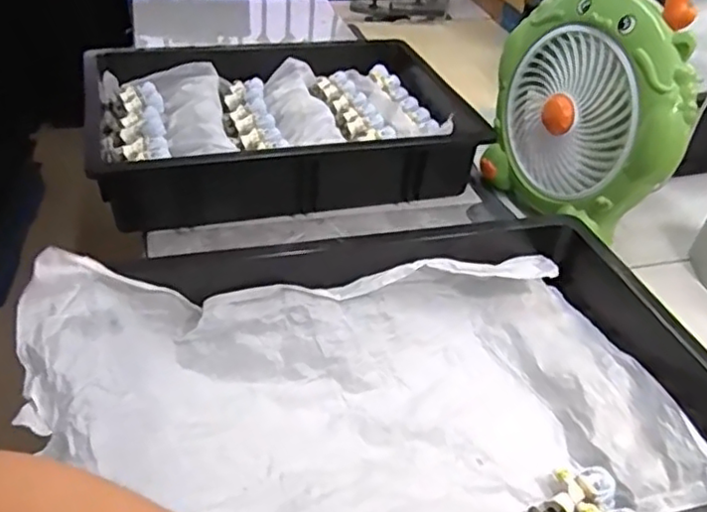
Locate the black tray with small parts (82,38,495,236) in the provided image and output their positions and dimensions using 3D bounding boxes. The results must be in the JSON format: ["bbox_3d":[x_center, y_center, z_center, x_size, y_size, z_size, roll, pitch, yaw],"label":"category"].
[{"bbox_3d":[-0.087,-0.191,0.820,0.454,0.092,0.349,-8,39,-16],"label":"black tray with small parts"}]

